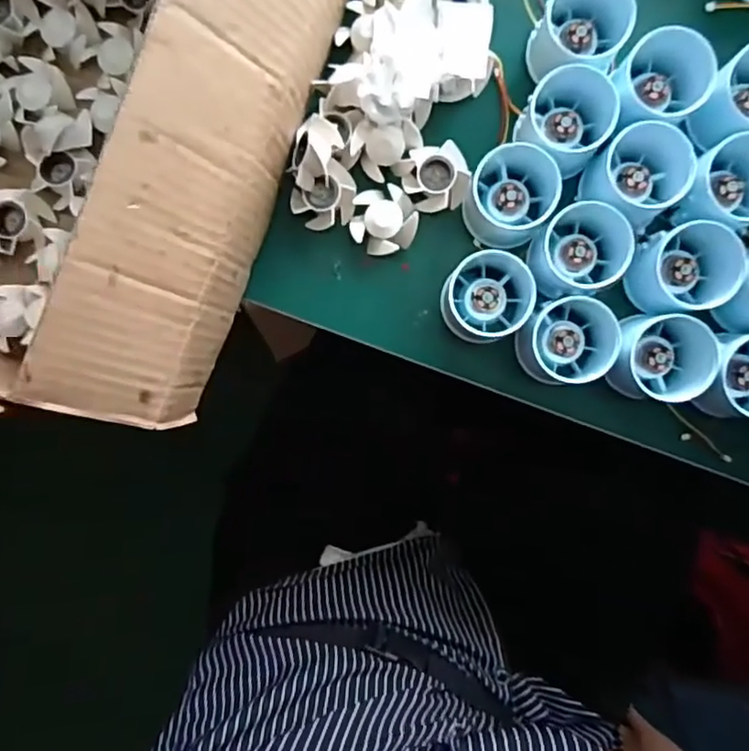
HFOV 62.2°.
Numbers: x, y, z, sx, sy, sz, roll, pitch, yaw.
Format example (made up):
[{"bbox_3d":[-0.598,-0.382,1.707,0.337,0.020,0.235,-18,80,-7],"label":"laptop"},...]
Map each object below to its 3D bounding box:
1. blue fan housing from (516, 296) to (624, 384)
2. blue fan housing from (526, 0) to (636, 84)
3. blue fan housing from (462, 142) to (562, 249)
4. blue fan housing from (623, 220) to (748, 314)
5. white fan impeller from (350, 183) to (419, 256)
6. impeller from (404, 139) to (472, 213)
[{"bbox_3d":[0.120,-0.021,0.395,0.050,0.064,0.054,0,90,3],"label":"blue fan housing"},{"bbox_3d":[0.128,-0.214,0.386,0.054,0.052,0.059,23,91,3],"label":"blue fan housing"},{"bbox_3d":[0.088,-0.117,0.394,0.055,0.041,0.064,39,92,3],"label":"blue fan housing"},{"bbox_3d":[0.189,-0.067,0.384,0.051,0.045,0.054,0,90,3],"label":"blue fan housing"},{"bbox_3d":[0.006,-0.103,0.414,0.043,0.019,0.043,0,90,3],"label":"white fan impeller"},{"bbox_3d":[0.041,-0.129,0.409,0.040,0.018,0.040,0,90,3],"label":"impeller"}]

